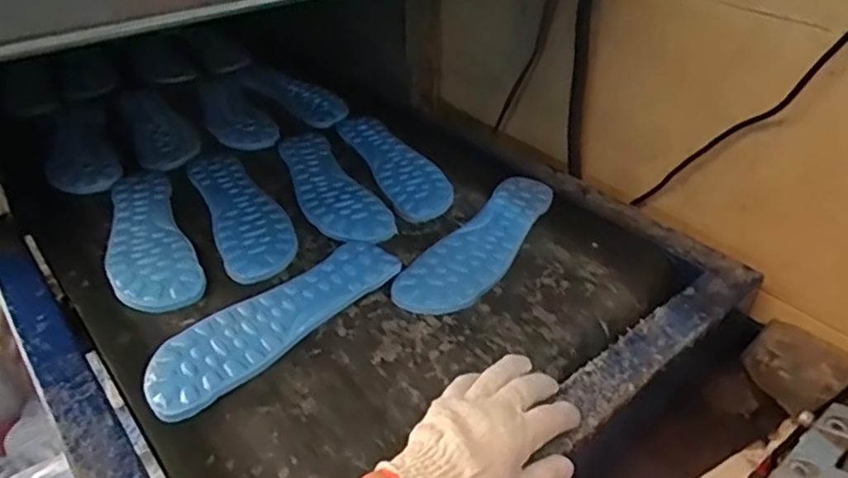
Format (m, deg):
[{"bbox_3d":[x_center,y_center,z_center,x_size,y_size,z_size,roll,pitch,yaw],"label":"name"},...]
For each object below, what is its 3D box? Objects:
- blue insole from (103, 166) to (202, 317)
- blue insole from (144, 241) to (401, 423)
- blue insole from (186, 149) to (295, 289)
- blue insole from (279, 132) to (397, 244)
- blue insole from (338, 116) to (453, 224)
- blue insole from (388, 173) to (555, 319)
[{"bbox_3d":[-0.309,-0.011,0.672,0.081,0.013,0.263,-19,41,-22],"label":"blue insole"},{"bbox_3d":[-0.138,0.069,0.570,0.083,0.014,0.254,30,47,33],"label":"blue insole"},{"bbox_3d":[-0.212,-0.040,0.710,0.081,0.011,0.264,-18,41,-21],"label":"blue insole"},{"bbox_3d":[-0.122,-0.069,0.755,0.081,0.007,0.260,-20,42,-23],"label":"blue insole"},{"bbox_3d":[-0.040,-0.102,0.802,0.081,0.013,0.256,-17,41,-20],"label":"blue insole"},{"bbox_3d":[0.067,0.002,0.660,0.077,0.013,0.258,24,44,28],"label":"blue insole"}]

